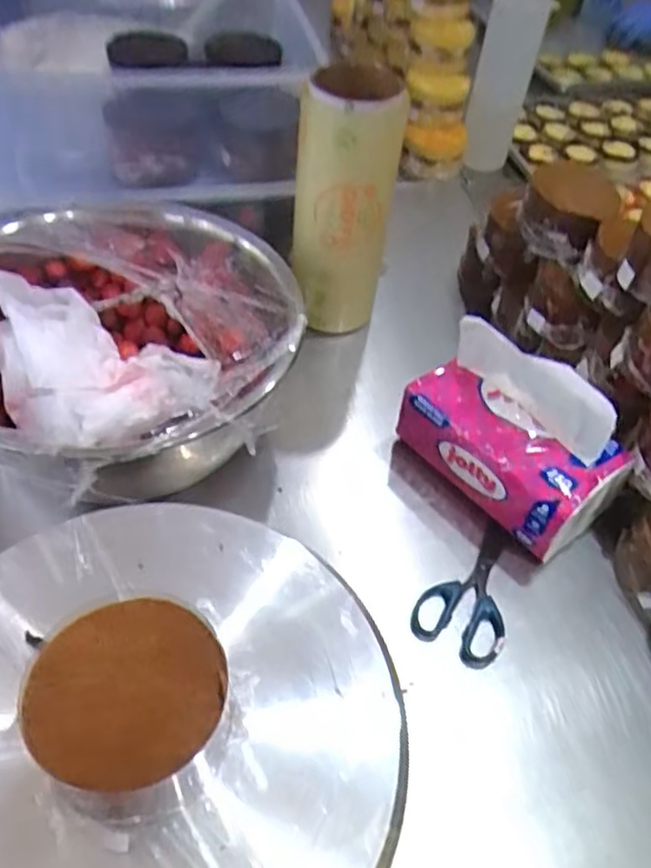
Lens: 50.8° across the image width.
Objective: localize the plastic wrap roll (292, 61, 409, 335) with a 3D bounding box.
[{"bbox_3d":[0.017,-0.245,0.730,0.098,0.251,0.109,5,50,-2],"label":"plastic wrap roll"}]

